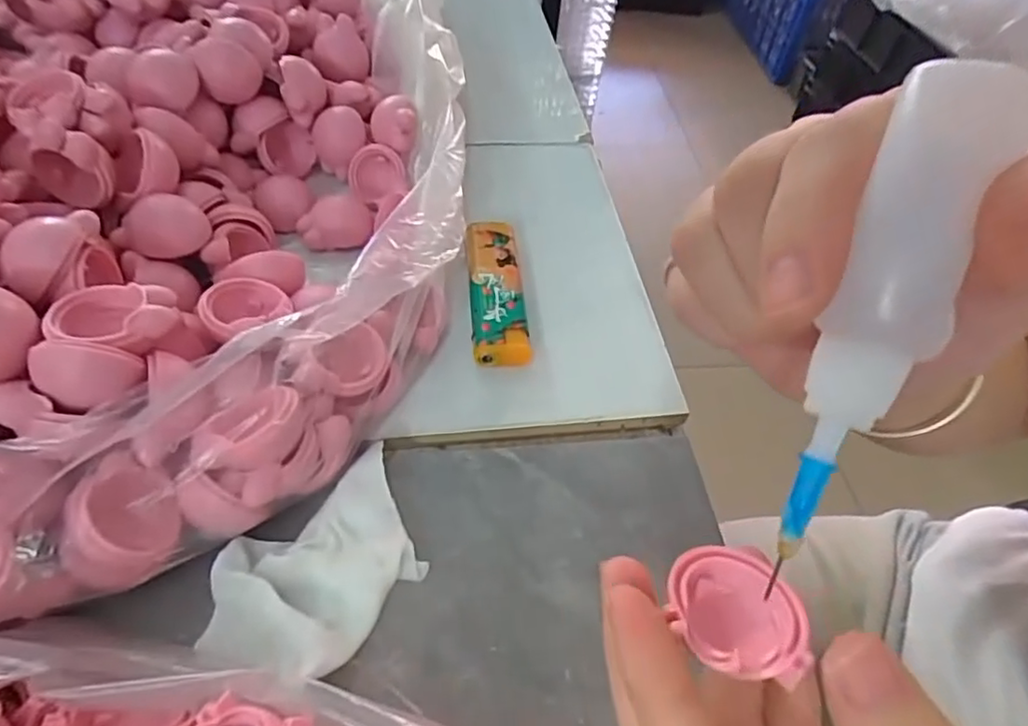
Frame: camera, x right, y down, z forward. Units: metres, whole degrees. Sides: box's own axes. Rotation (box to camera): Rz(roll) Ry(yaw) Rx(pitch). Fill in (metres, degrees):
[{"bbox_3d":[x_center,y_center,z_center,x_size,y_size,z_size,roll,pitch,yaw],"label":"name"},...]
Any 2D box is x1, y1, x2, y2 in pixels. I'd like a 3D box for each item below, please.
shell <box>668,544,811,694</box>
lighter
[{"bbox_3d":[0.049,0.054,0.141,0.029,0.012,0.029,3,50,-3],"label":"shell"},{"bbox_3d":[-0.008,-0.034,0.275,0.023,0.010,0.077,-2,50,-8],"label":"lighter"}]

